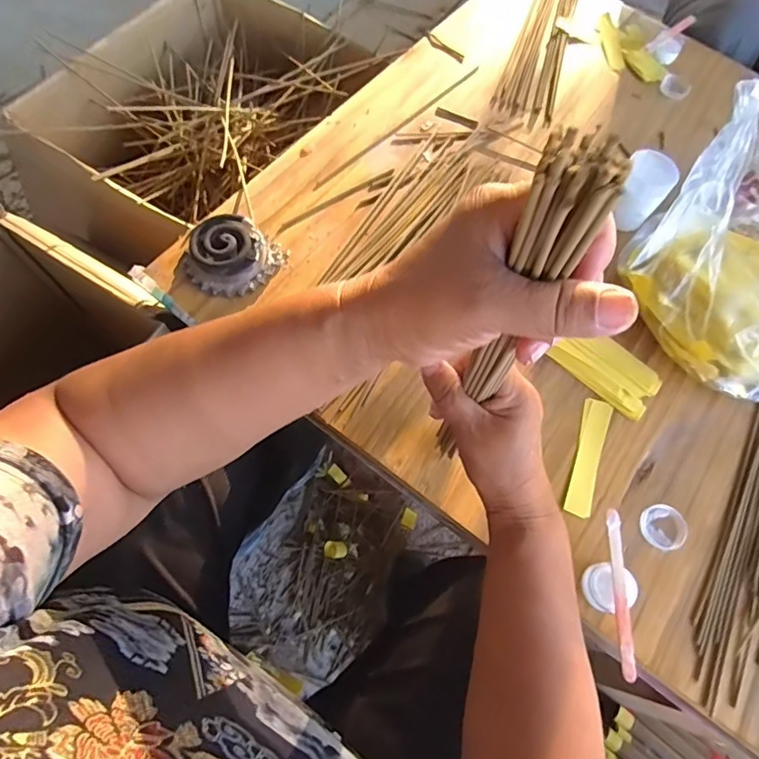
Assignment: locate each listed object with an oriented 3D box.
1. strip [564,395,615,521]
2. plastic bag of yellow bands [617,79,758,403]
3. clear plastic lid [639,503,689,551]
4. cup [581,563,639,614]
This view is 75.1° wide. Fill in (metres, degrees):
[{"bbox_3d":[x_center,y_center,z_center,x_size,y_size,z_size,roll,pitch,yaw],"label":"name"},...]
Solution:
[{"bbox_3d":[0.193,0.070,0.455,0.025,0.004,0.112,21,67,4],"label":"strip"},{"bbox_3d":[0.364,-0.124,0.471,0.218,0.140,0.259,-2,68,-6],"label":"plastic bag of yellow bands"},{"bbox_3d":[0.247,0.128,0.429,0.039,0.008,0.037,2,67,-4],"label":"clear plastic lid"},{"bbox_3d":[0.184,0.168,0.401,0.035,0.028,0.034,2,67,-4],"label":"cup"}]

